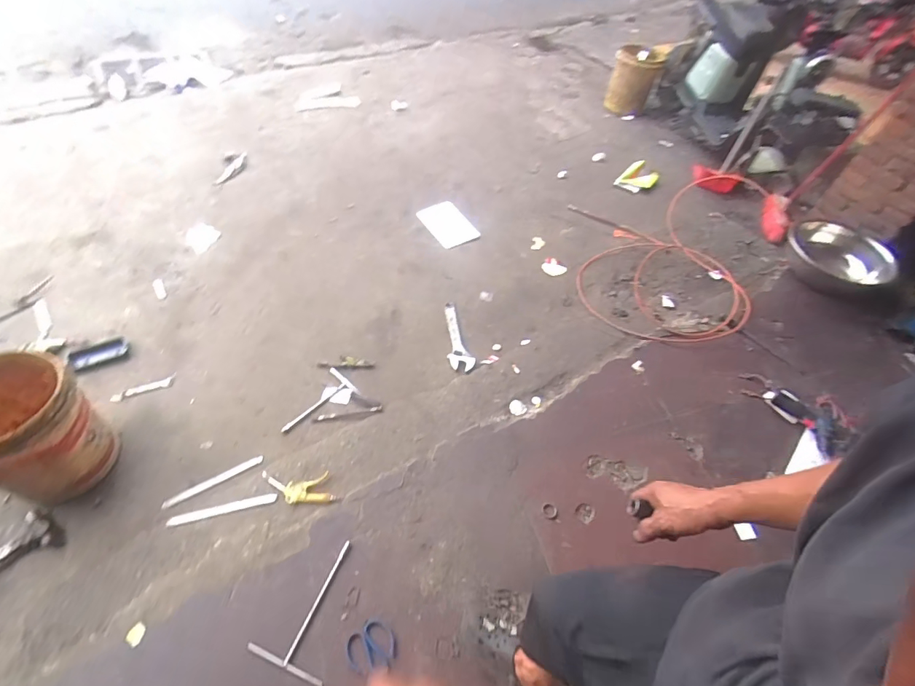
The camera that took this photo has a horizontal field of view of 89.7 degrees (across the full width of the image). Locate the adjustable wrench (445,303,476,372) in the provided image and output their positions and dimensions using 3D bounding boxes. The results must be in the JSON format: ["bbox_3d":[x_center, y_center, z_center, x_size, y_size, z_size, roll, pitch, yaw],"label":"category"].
[{"bbox_3d":[-0.015,-0.021,1.771,0.090,0.031,0.336,-15,50,-8],"label":"adjustable wrench"}]

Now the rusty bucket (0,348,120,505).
[{"bbox_3d":[-1.145,0.229,1.229,0.309,0.329,0.288,30,55,17],"label":"rusty bucket"}]

